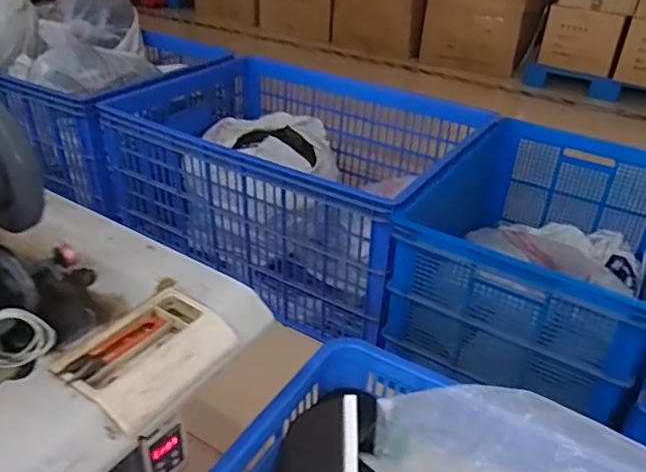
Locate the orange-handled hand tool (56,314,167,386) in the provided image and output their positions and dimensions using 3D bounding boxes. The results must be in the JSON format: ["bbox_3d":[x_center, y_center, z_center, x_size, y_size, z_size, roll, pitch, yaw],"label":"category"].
[{"bbox_3d":[-0.199,0.108,0.548,0.026,0.013,0.115,22,38,27],"label":"orange-handled hand tool"}]

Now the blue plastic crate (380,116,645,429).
[{"bbox_3d":[0.590,0.024,1.506,0.560,0.391,0.827,21,37,26],"label":"blue plastic crate"}]

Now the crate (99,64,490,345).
[{"bbox_3d":[-0.046,-0.230,1.943,1.071,0.448,0.894,21,37,26],"label":"crate"}]

